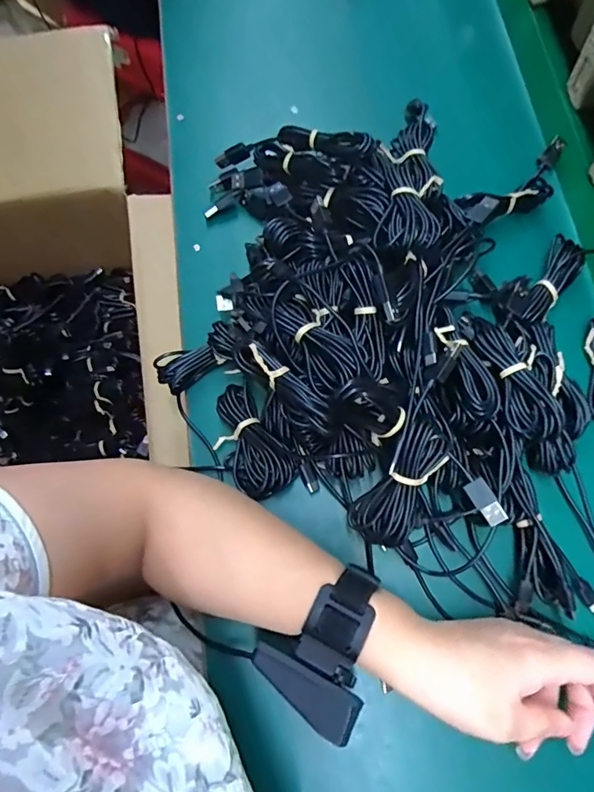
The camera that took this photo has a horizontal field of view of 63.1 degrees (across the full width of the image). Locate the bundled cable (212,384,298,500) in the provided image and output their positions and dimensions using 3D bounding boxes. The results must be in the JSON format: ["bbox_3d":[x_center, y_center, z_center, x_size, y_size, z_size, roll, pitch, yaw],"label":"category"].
[{"bbox_3d":[-0.038,0.036,0.364,0.042,0.020,0.086,-33,73,-12],"label":"bundled cable"}]

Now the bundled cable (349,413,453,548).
[{"bbox_3d":[0.070,0.061,0.326,0.040,0.028,0.094,29,103,10],"label":"bundled cable"}]

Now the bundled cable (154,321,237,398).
[{"bbox_3d":[-0.078,-0.029,0.384,0.069,0.023,0.030,-34,72,7],"label":"bundled cable"}]

